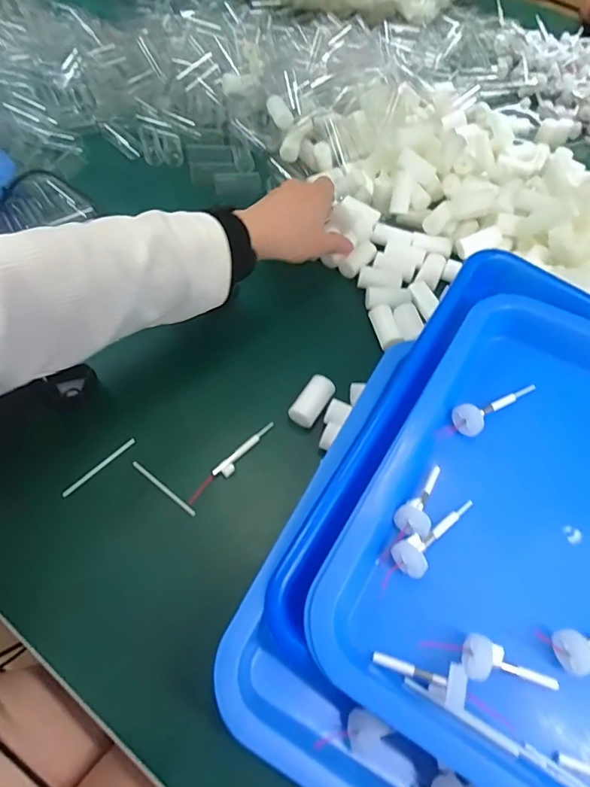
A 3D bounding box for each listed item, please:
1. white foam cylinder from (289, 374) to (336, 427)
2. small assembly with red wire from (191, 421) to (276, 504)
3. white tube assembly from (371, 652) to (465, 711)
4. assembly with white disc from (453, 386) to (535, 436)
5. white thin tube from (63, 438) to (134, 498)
[{"bbox_3d":[0.014,0.008,0.390,0.022,0.018,0.044,30,59,14],"label":"white foam cylinder"},{"bbox_3d":[-0.045,0.051,0.363,0.010,0.005,0.085,40,62,19],"label":"small assembly with red wire"},{"bbox_3d":[0.064,0.145,0.254,0.047,0.011,0.019,11,55,23],"label":"white tube assembly"},{"bbox_3d":[0.135,0.007,0.330,0.068,0.011,0.020,-26,63,-20],"label":"assembly with white disc"},{"bbox_3d":[-0.140,0.052,0.352,0.004,0.004,0.059,40,62,19],"label":"white thin tube"}]

